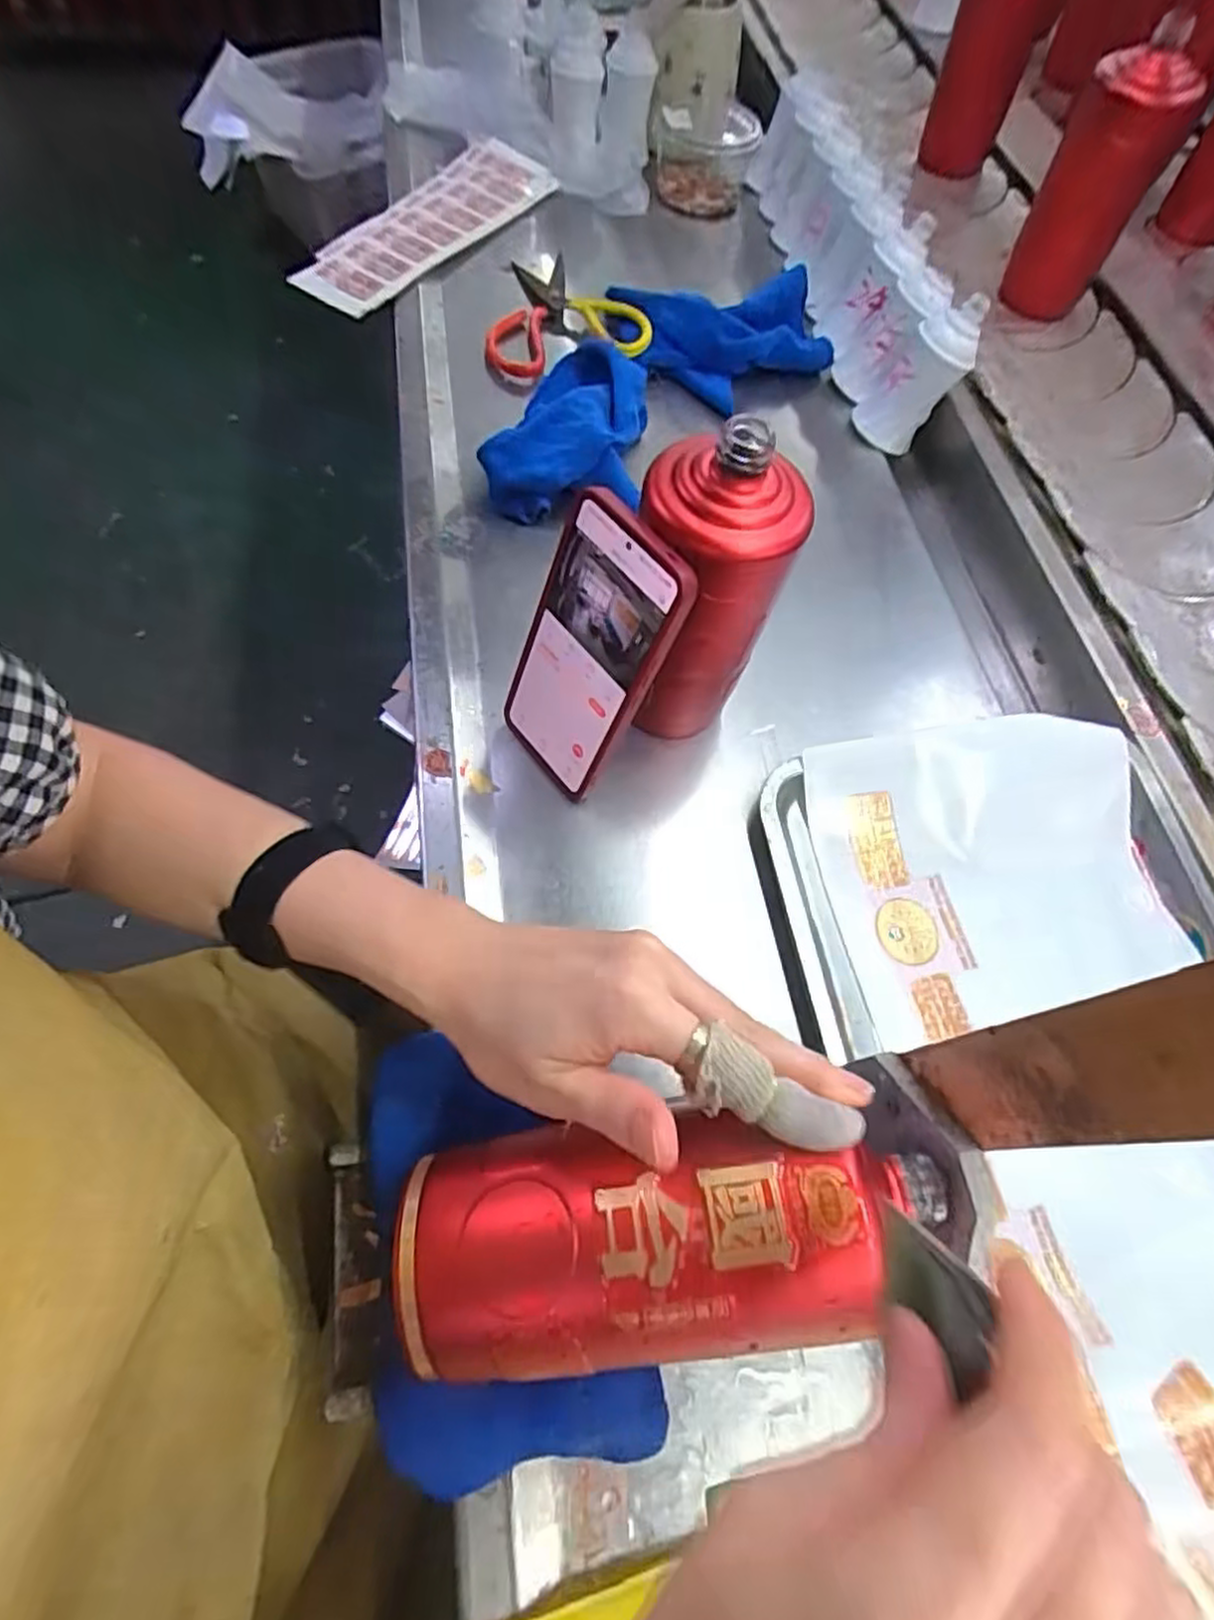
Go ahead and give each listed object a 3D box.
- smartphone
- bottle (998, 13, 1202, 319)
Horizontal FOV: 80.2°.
[{"bbox_3d":[-0.013,-0.083,0.400,0.010,0.169,0.081,-29,70,-39],"label":"smartphone"},{"bbox_3d":[0.442,-0.567,0.650,0.083,0.189,0.068,35,65,13],"label":"bottle"}]

